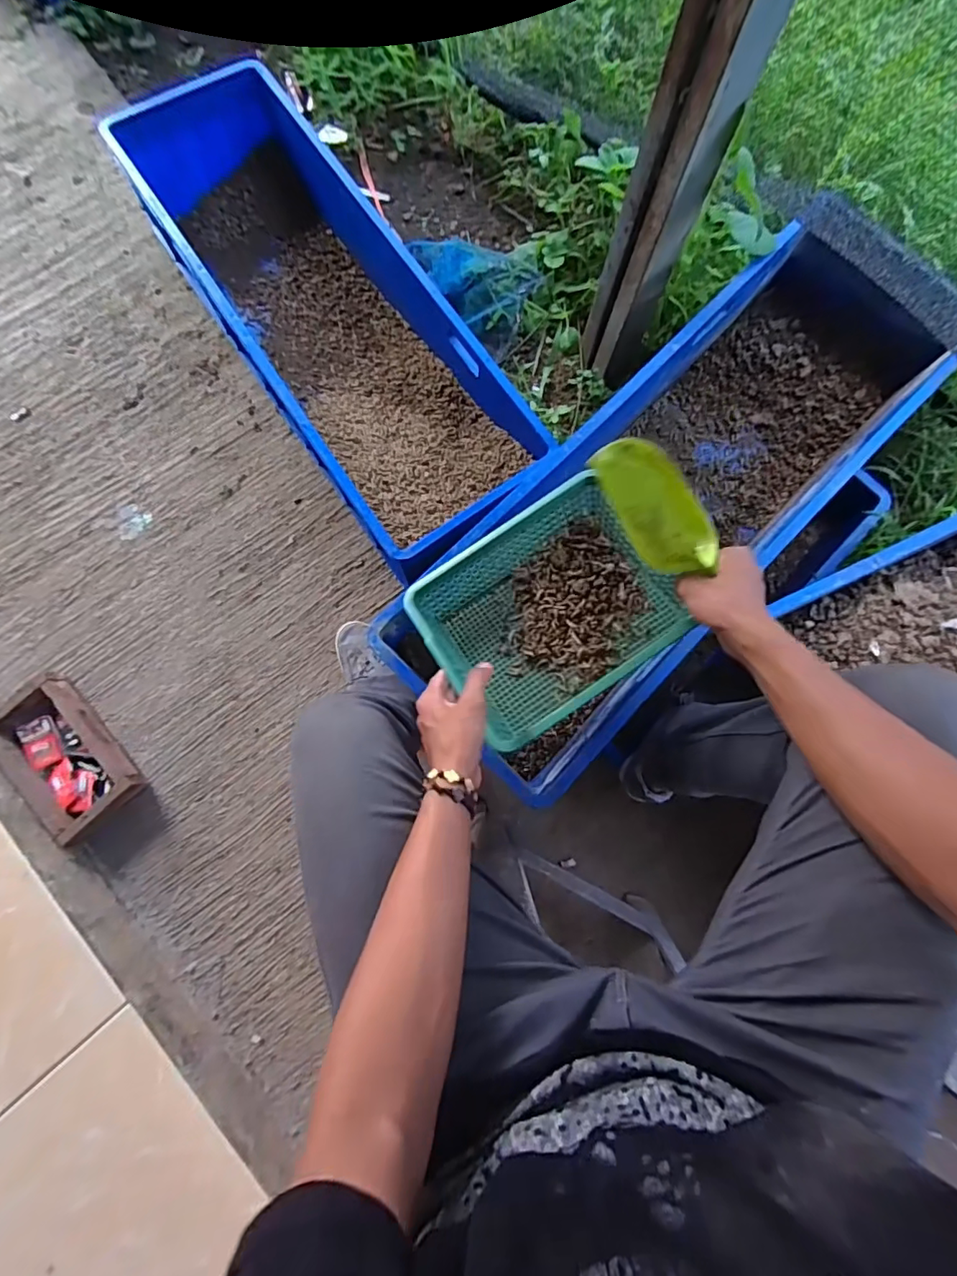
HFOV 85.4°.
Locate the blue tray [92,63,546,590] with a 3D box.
[{"bbox_3d":[-0.300,-0.645,0.994,0.330,0.198,1.091,-34,82,-4],"label":"blue tray"}]

